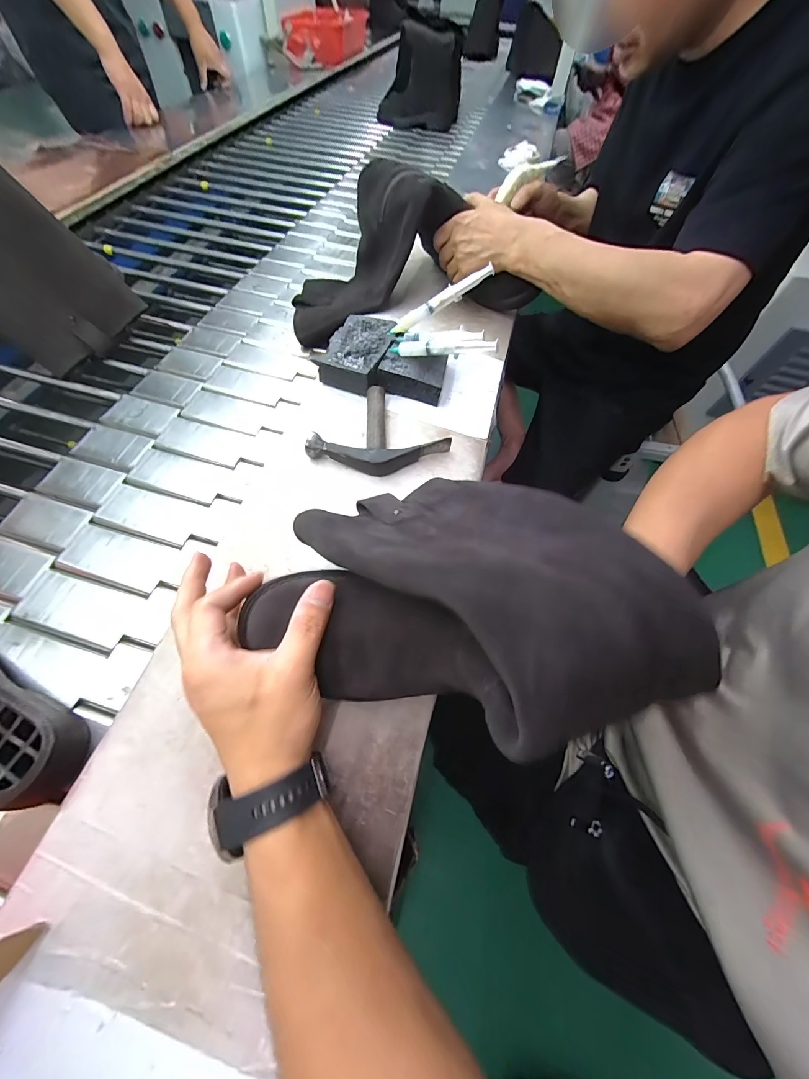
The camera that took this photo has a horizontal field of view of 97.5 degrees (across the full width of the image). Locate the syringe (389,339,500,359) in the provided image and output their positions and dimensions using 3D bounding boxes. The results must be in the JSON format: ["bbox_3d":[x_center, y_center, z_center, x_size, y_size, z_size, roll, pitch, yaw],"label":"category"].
[{"bbox_3d":[0.048,-0.247,0.456,0.143,0.016,0.014,11,59,23],"label":"syringe"}]

